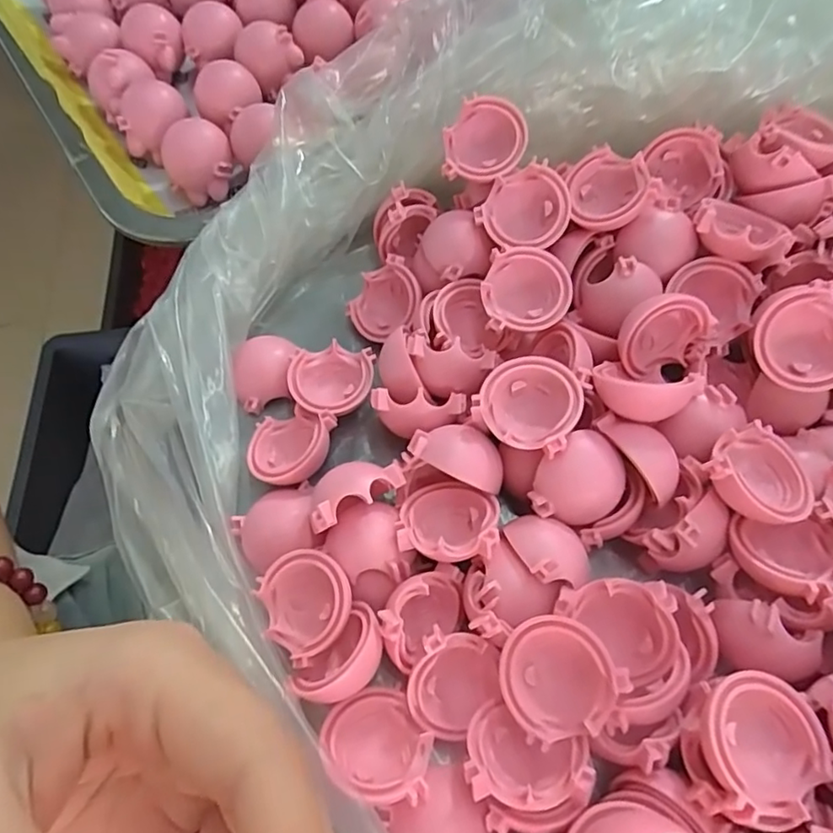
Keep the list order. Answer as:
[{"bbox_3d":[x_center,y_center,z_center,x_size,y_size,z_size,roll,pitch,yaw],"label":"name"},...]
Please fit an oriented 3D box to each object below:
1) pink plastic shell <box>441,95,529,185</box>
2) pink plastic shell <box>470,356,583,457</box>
[{"bbox_3d":[0.024,-0.097,0.211,0.029,0.010,0.029,2,84,15],"label":"pink plastic shell"},{"bbox_3d":[0.035,-0.004,0.181,0.029,0.013,0.029,-1,66,3],"label":"pink plastic shell"}]

